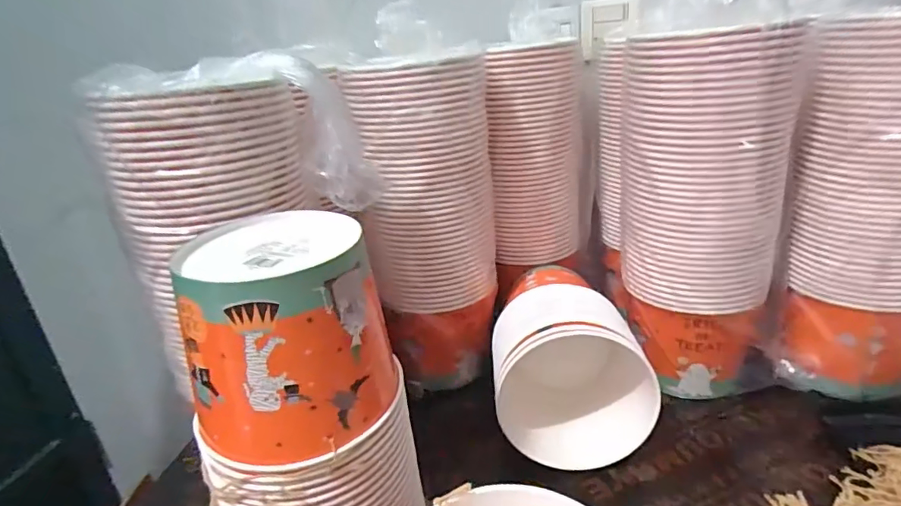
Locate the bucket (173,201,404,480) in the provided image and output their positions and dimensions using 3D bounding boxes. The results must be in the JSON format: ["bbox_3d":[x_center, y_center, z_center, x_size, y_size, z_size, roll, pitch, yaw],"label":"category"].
[{"bbox_3d":[-0.122,0.056,0.387,0.138,0.135,0.141,-12,23,-14],"label":"bucket"}]

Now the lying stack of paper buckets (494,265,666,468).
[{"bbox_3d":[0.135,0.125,0.629,0.163,0.160,0.245,-5,22,1],"label":"lying stack of paper buckets"}]

